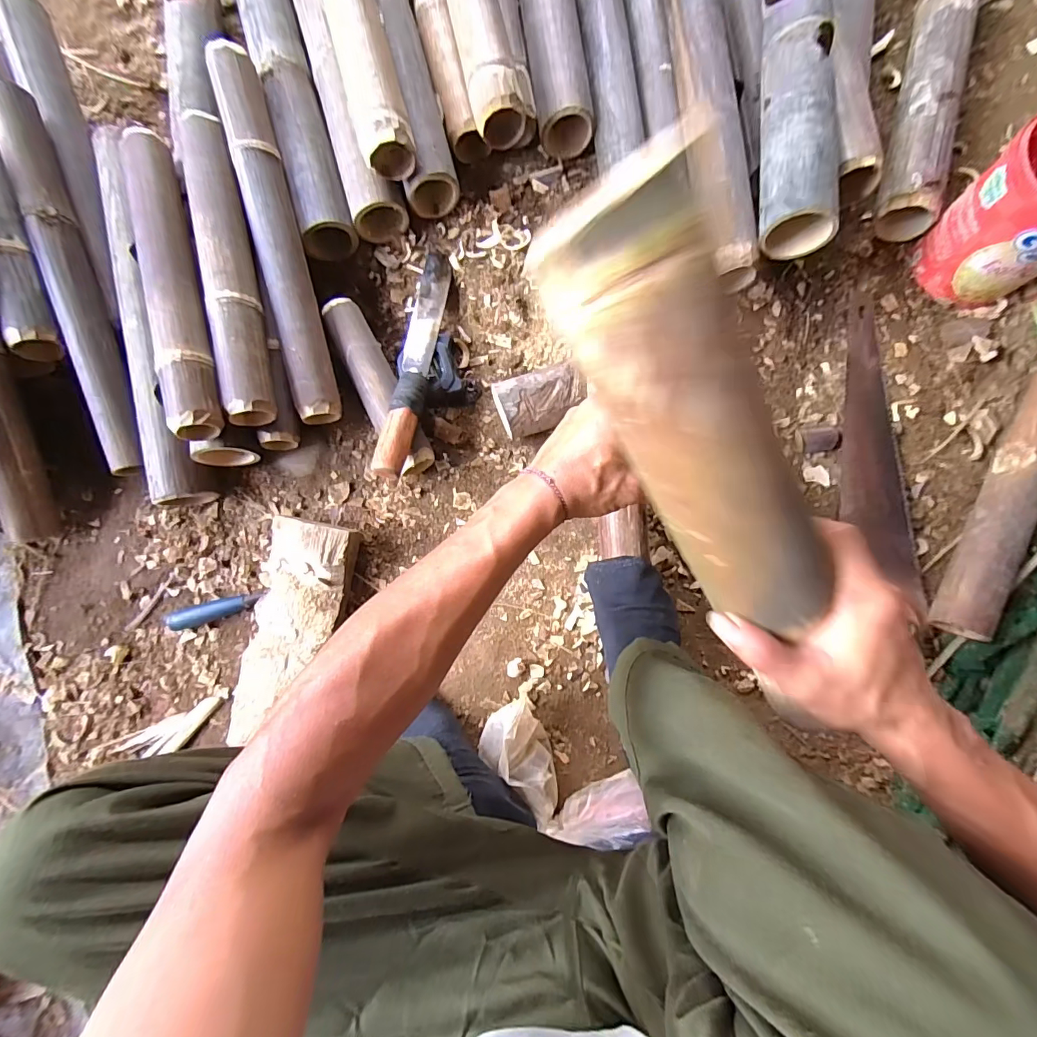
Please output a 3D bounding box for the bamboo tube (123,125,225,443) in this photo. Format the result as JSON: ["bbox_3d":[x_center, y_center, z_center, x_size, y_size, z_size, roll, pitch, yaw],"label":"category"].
[{"bbox_3d":[-0.410,-0.284,0.555,0.071,0.072,0.398,-16,85,0],"label":"bamboo tube"}]

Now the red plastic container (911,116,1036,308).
[{"bbox_3d":[0.590,-0.357,0.552,0.136,0.151,0.141,-32,85,-2],"label":"red plastic container"}]

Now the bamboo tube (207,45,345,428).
[{"bbox_3d":[-0.302,-0.353,0.584,0.058,0.054,0.470,-14,85,0],"label":"bamboo tube"}]

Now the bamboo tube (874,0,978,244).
[{"bbox_3d":[0.569,-0.666,0.630,0.068,0.072,0.594,14,85,2],"label":"bamboo tube"}]

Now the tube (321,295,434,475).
[{"bbox_3d":[-0.182,-0.173,0.615,0.058,0.057,0.242,-27,85,-1],"label":"tube"}]

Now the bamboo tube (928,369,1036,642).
[{"bbox_3d":[0.599,-0.031,0.570,0.061,0.061,0.335,24,86,3],"label":"bamboo tube"}]

